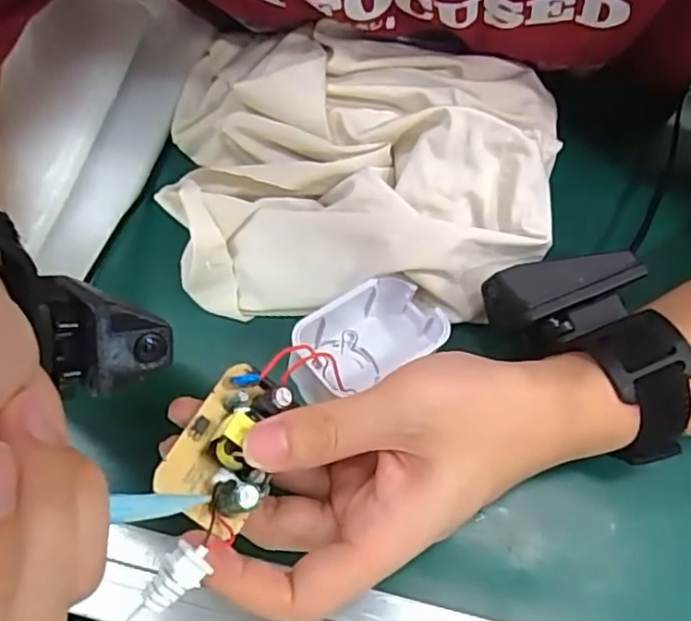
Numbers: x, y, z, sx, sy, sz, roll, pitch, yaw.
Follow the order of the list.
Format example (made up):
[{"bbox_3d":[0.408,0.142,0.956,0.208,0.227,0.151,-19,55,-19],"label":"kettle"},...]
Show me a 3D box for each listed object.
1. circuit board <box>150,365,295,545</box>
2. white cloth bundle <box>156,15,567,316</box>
[{"bbox_3d":[-0.042,0.049,0.234,0.035,0.022,0.057,23,70,12],"label":"circuit board"},{"bbox_3d":[0.000,-0.081,0.324,0.201,0.051,0.169,8,68,6],"label":"white cloth bundle"}]

